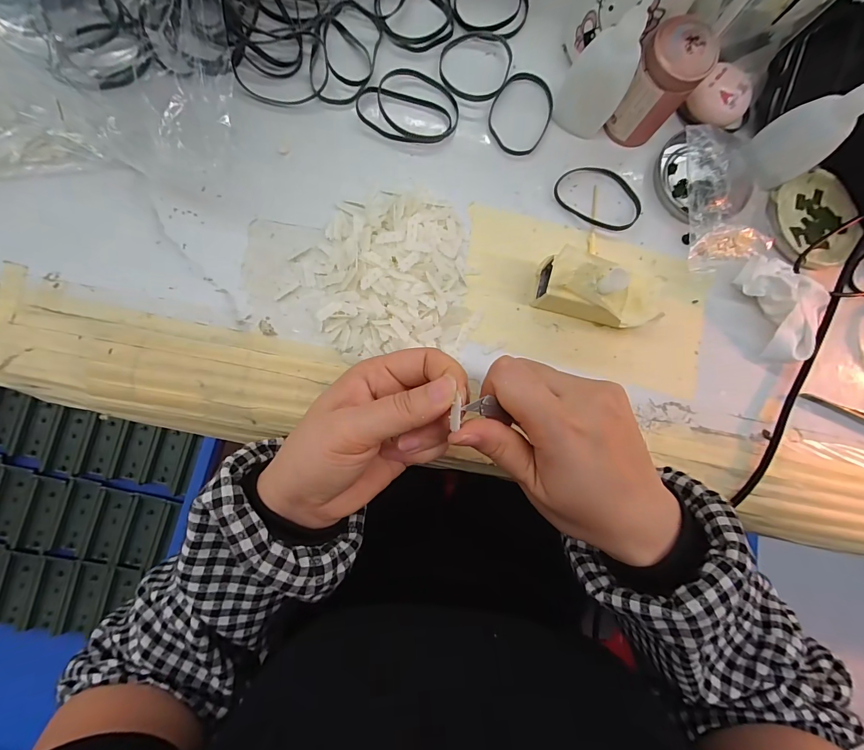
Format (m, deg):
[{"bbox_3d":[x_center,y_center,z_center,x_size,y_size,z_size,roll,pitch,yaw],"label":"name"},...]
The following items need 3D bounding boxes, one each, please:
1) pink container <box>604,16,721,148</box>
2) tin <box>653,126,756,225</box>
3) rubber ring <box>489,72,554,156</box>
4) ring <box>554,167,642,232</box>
[{"bbox_3d":[0.165,-0.213,0.272,0.045,0.065,0.042,0,86,-4],"label":"pink container"},{"bbox_3d":[0.223,-0.157,0.294,0.075,0.017,0.073,0,86,-4],"label":"tin"},{"bbox_3d":[0.072,-0.210,0.295,0.048,0.004,0.070,26,85,-2],"label":"rubber ring"},{"bbox_3d":[0.135,-0.143,0.294,0.071,0.008,0.046,32,85,-2],"label":"ring"}]

